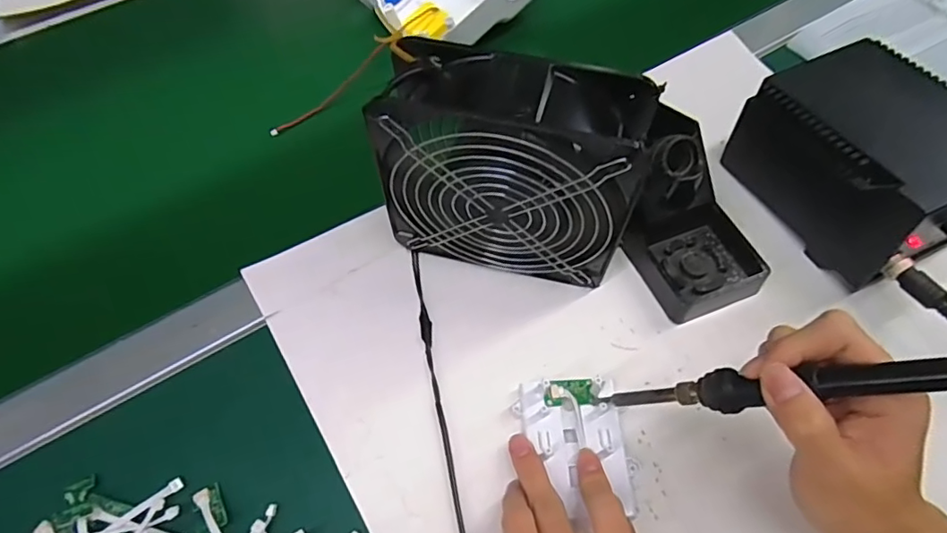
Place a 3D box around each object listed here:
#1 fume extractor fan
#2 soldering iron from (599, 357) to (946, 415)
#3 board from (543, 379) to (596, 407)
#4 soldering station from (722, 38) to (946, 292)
[{"bbox_3d":[0.021,-0.051,0.352,0.150,0.163,0.060,10,60,8],"label":"fume extractor fan"},{"bbox_3d":[0.151,0.058,0.261,0.204,0.021,0.020,-21,38,45],"label":"soldering iron"},{"bbox_3d":[0.059,0.078,0.343,0.030,0.004,0.016,-2,61,-4],"label":"board"},{"bbox_3d":[0.283,-0.073,0.389,0.120,0.082,0.159,-25,62,-13],"label":"soldering station"}]

